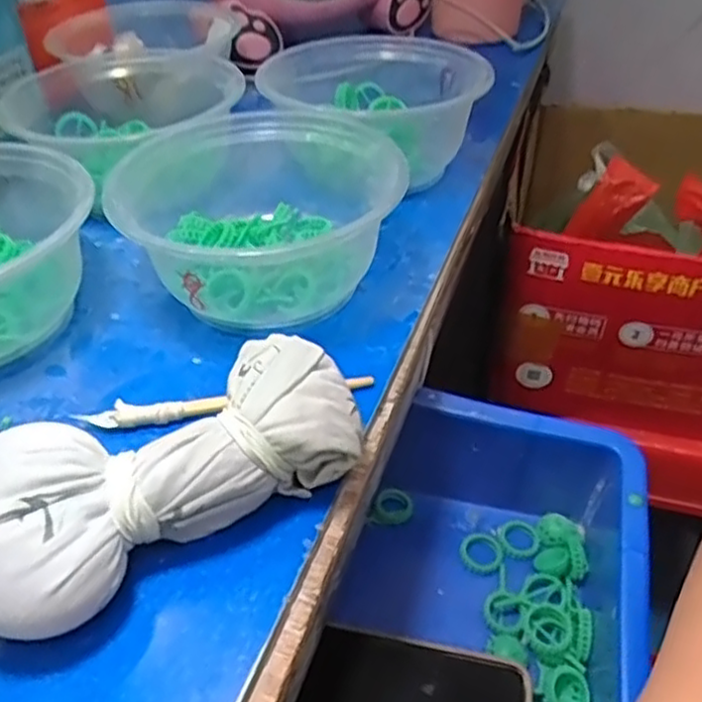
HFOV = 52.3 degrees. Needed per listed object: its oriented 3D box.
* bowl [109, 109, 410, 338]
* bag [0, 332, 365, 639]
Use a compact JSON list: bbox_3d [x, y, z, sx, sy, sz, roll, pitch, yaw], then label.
[{"bbox_3d":[-0.040,-0.063,0.348,0.124,0.063,0.118,0,42,0],"label":"bowl"},{"bbox_3d":[-0.064,0.041,0.243,0.139,0.046,0.063,-27,48,-27],"label":"bag"}]

